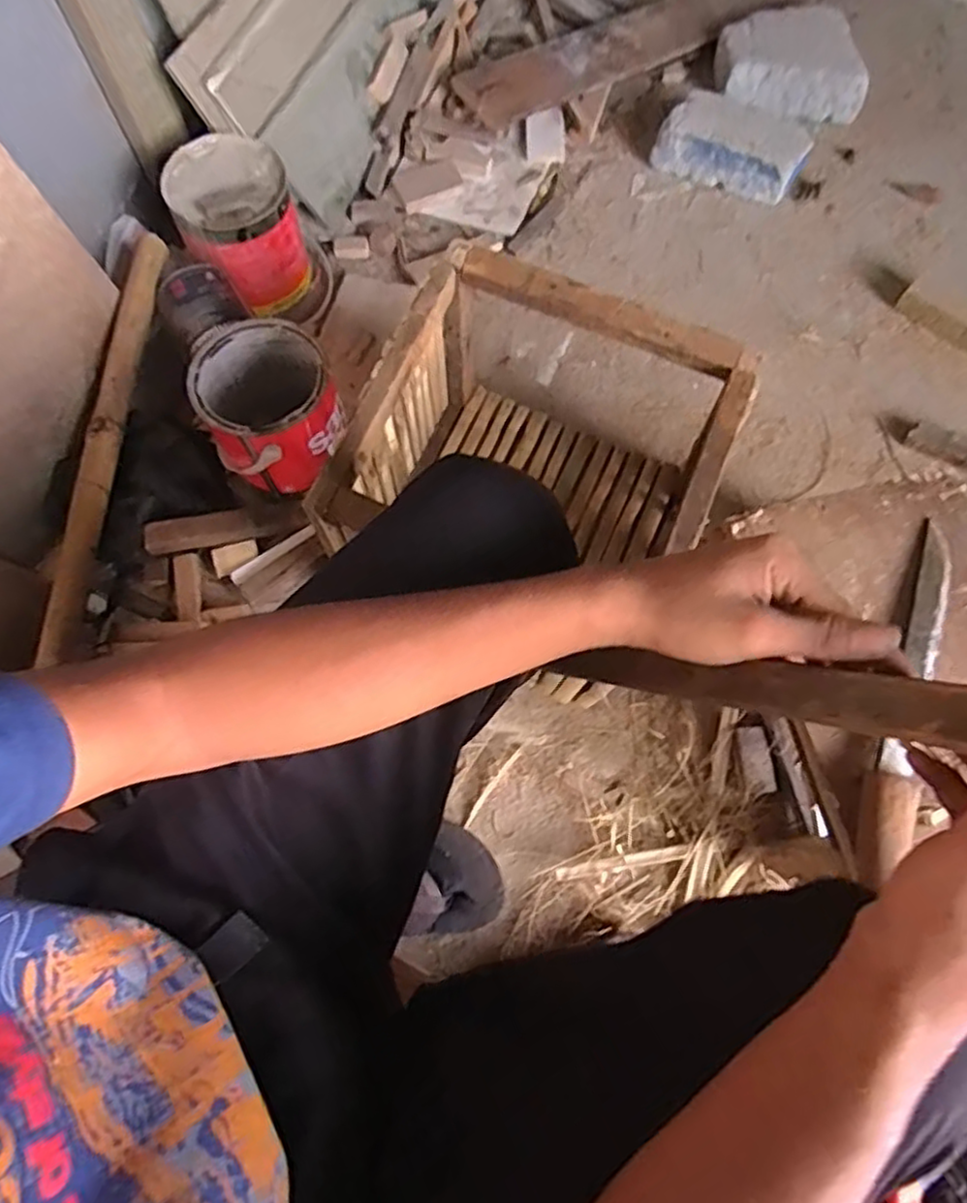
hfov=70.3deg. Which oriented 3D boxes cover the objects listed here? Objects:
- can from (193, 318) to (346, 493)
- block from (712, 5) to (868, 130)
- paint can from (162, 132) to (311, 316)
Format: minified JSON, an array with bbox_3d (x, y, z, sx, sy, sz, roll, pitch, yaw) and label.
[{"bbox_3d":[-0.242,-0.222,0.801,0.141,0.129,0.158,-24,71,-8],"label":"can"},{"bbox_3d":[0.486,-0.849,1.078,0.243,0.078,0.156,19,73,8],"label":"block"},{"bbox_3d":[-0.323,-0.503,0.932,0.147,0.153,0.169,-22,71,-7],"label":"paint can"}]

